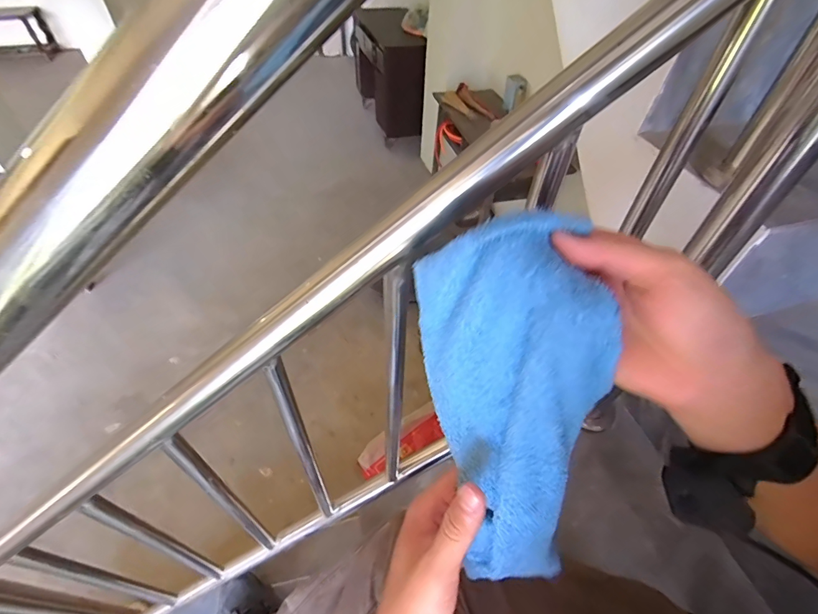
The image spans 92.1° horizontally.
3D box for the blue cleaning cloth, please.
[{"bbox_3d":[0.069,0.074,0.270,0.089,0.264,0.095,-11,21,-12],"label":"blue cleaning cloth"}]

